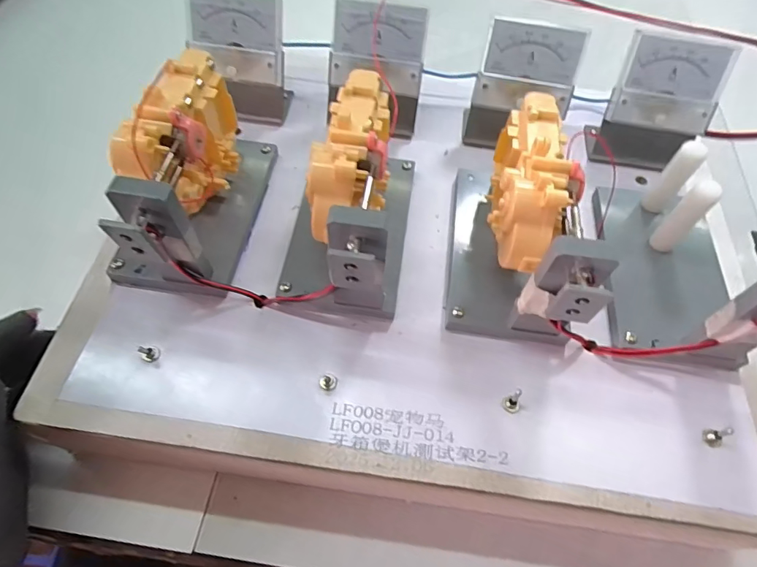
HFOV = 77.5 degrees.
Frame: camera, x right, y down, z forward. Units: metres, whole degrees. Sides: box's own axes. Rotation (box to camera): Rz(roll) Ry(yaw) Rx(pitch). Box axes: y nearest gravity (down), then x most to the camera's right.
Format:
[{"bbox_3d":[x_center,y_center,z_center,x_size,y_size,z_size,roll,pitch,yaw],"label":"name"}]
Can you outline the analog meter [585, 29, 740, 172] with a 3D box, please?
[{"bbox_3d":[0.189,-0.119,0.319,0.066,0.072,0.043,11,59,4],"label":"analog meter"}]

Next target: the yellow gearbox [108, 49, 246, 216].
[{"bbox_3d":[-0.107,-0.077,0.264,0.031,0.073,0.094,13,59,6],"label":"yellow gearbox"}]

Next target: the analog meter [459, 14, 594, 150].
[{"bbox_3d":[0.098,-0.132,0.323,0.066,0.068,0.044,15,60,7],"label":"analog meter"}]

